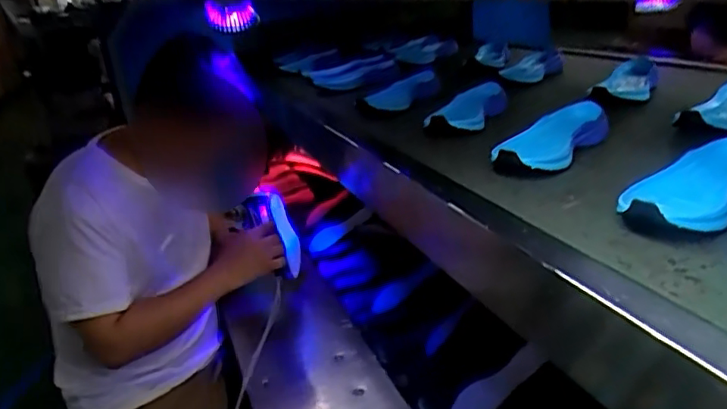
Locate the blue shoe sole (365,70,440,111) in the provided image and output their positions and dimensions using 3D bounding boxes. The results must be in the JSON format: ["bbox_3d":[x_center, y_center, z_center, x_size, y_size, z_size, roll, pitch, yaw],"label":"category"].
[{"bbox_3d":[0.079,-0.240,1.250,0.198,0.072,0.045,-18,27,-32],"label":"blue shoe sole"}]

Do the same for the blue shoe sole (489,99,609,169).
[{"bbox_3d":[0.249,-0.090,0.774,0.086,0.053,0.215,18,30,40],"label":"blue shoe sole"}]

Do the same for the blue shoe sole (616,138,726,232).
[{"bbox_3d":[0.339,-0.020,0.580,0.231,0.052,0.095,-23,30,-39],"label":"blue shoe sole"}]

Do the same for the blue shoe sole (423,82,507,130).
[{"bbox_3d":[0.182,-0.169,0.995,0.102,0.044,0.234,6,24,20],"label":"blue shoe sole"}]

